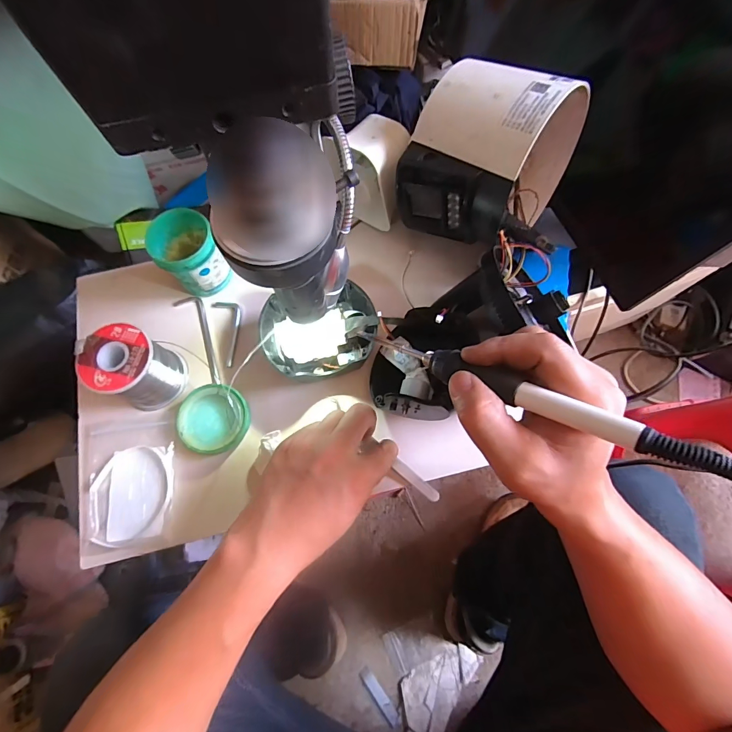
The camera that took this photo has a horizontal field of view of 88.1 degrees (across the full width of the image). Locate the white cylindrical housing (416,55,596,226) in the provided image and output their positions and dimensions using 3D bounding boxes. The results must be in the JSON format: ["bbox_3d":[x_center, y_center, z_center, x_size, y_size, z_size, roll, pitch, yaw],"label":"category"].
[{"bbox_3d":[0.123,-0.208,0.348,0.135,0.115,0.111,-42,75,-13],"label":"white cylindrical housing"}]

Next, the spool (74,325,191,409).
[{"bbox_3d":[-0.214,0.003,0.354,0.057,0.076,0.061,0,70,1],"label":"spool"}]

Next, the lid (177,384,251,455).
[{"bbox_3d":[-0.144,0.051,0.361,0.065,0.019,0.063,0,70,1],"label":"lid"}]

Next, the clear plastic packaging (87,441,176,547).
[{"bbox_3d":[-0.215,0.118,0.348,0.075,0.007,0.081,-9,70,-2],"label":"clear plastic packaging"}]

